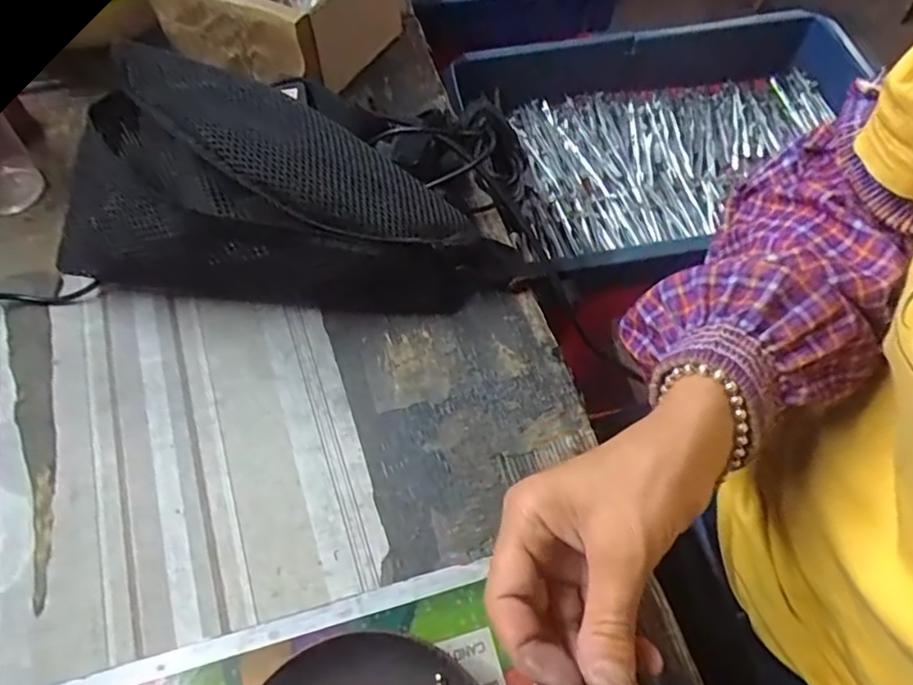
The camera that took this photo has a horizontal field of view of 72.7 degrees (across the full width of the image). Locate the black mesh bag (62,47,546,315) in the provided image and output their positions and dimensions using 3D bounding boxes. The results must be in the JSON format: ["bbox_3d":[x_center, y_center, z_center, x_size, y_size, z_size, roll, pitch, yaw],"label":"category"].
[{"bbox_3d":[-0.089,-0.104,0.389,0.277,0.099,0.156,-2,59,1],"label":"black mesh bag"}]

